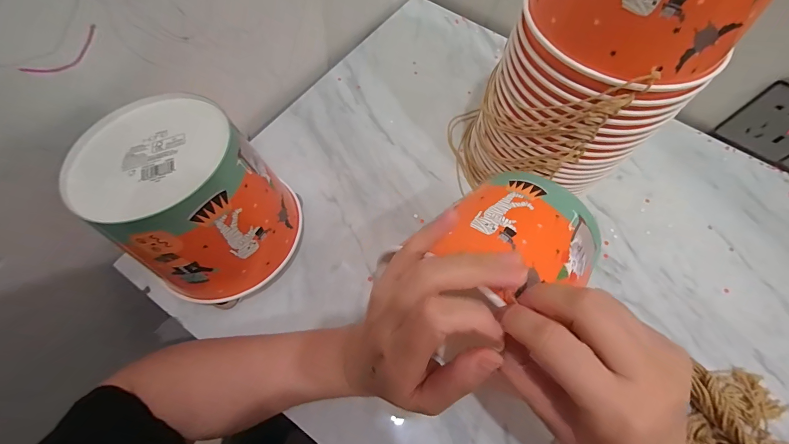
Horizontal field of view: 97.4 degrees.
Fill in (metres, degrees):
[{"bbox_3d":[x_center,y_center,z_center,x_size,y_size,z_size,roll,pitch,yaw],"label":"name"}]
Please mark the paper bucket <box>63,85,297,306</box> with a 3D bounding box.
[{"bbox_3d":[-0.187,-0.020,0.336,0.164,0.147,0.141,41,70,15],"label":"paper bucket"}]

